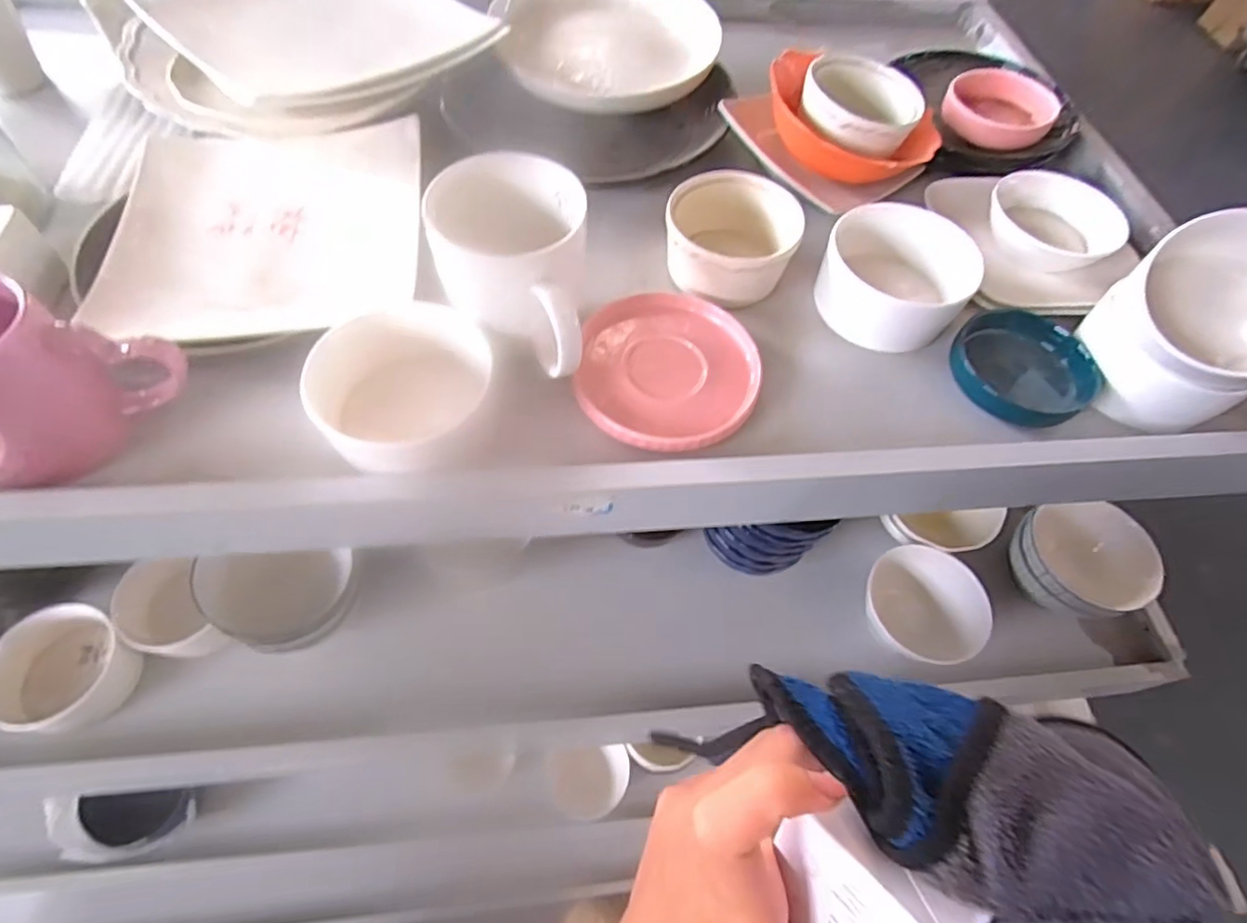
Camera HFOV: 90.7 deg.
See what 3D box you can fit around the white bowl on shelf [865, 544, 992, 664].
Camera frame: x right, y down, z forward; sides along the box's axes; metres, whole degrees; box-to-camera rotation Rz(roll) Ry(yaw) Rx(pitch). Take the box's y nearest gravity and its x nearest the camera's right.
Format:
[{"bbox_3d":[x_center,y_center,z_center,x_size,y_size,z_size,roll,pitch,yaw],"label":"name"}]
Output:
[{"bbox_3d":[0.290,0.145,0.600,0.120,0.060,0.104,40,64,18],"label":"white bowl on shelf"}]

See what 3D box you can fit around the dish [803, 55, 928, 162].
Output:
[{"bbox_3d":[0.184,-0.280,0.489,0.091,0.032,0.086,2,59,-3],"label":"dish"}]

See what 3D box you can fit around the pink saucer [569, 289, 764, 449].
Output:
[{"bbox_3d":[0.029,-0.060,0.401,0.113,0.018,0.116,2,59,-3],"label":"pink saucer"}]

